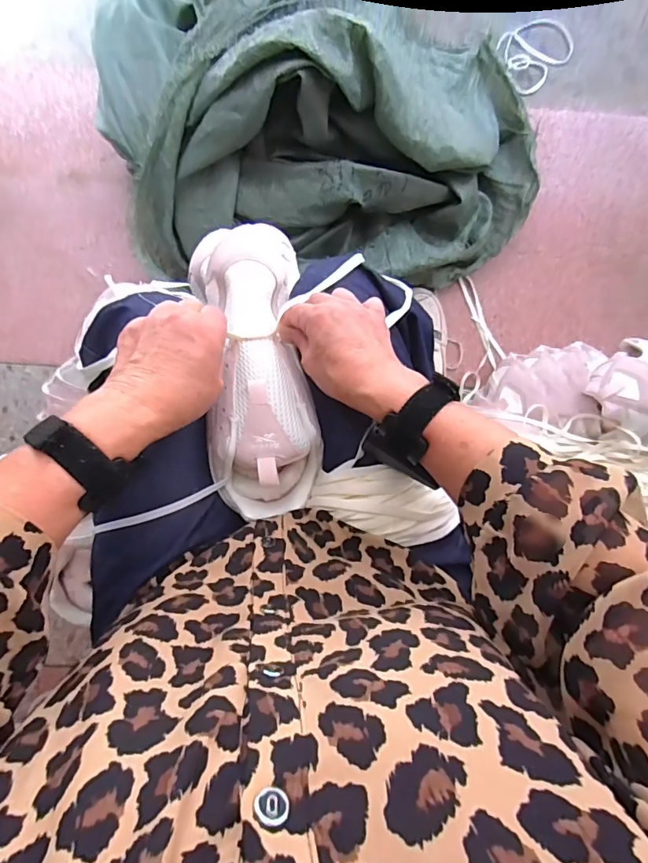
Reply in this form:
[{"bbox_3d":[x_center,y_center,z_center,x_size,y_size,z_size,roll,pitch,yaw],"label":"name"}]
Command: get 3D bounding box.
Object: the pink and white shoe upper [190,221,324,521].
[{"bbox_3d":[-0.061,-0.055,0.421,0.097,0.063,0.255,-6,87,-2],"label":"pink and white shoe upper"}]

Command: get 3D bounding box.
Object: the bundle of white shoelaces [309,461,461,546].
[{"bbox_3d":[0.050,0.060,0.410,0.116,0.036,0.061,20,91,-2],"label":"bundle of white shoelaces"}]

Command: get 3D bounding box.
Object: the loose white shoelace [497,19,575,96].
[{"bbox_3d":[0.378,-0.686,0.861,0.146,0.014,0.108,-44,96,-4],"label":"loose white shoelace"}]

